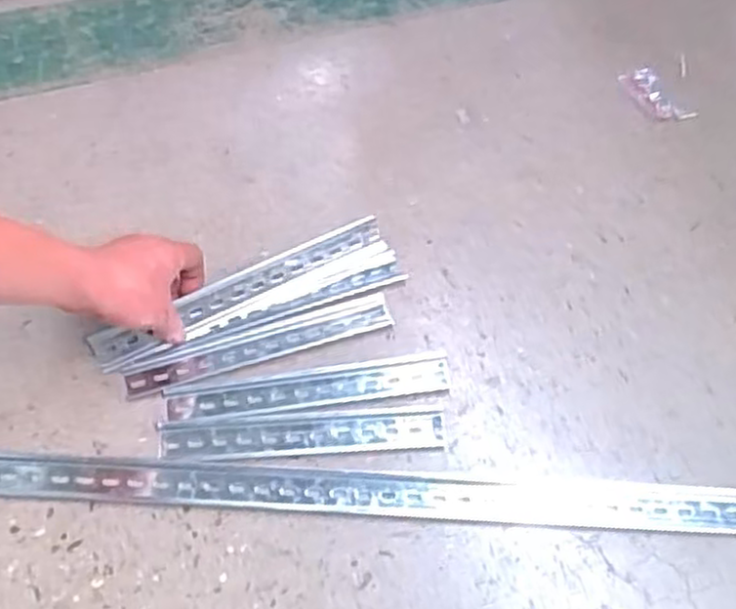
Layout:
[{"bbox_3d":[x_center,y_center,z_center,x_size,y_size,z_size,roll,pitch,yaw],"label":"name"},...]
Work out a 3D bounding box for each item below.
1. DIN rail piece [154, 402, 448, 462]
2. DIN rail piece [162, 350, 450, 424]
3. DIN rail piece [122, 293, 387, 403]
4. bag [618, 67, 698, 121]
[{"bbox_3d":[-0.053,0.109,0.621,0.232,0.004,0.041,-3,59,-5],"label":"DIN rail piece"},{"bbox_3d":[-0.050,0.072,0.643,0.240,0.004,0.037,-7,59,-7],"label":"DIN rail piece"},{"bbox_3d":[-0.095,0.037,0.664,0.236,0.005,0.034,-16,60,-12],"label":"DIN rail piece"},{"bbox_3d":[0.328,-0.239,0.854,0.044,0.004,0.087,-25,63,-17],"label":"bag"}]

